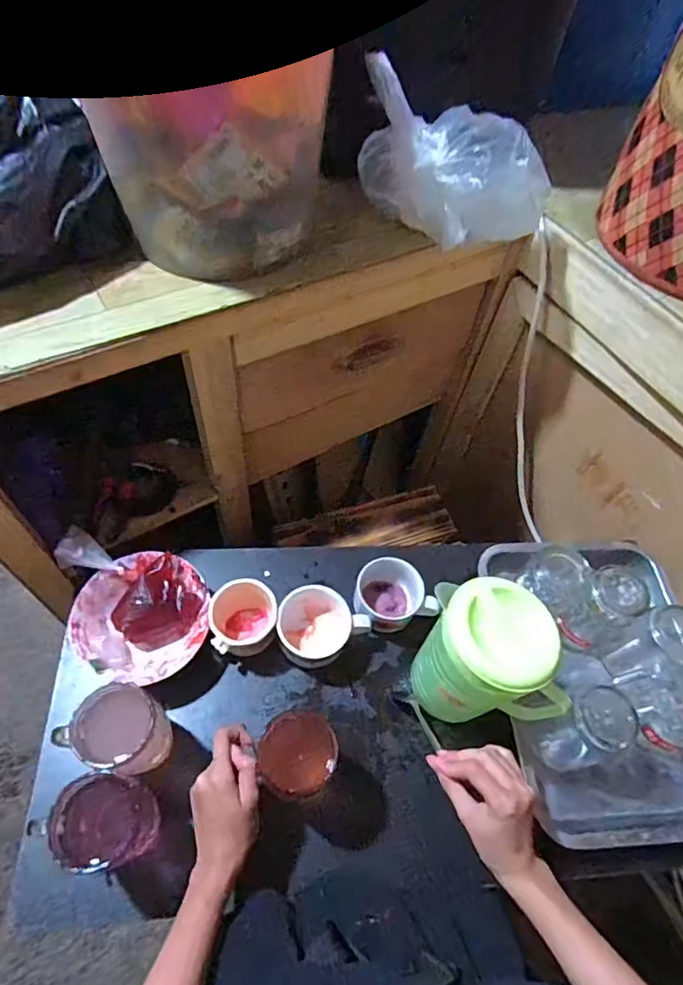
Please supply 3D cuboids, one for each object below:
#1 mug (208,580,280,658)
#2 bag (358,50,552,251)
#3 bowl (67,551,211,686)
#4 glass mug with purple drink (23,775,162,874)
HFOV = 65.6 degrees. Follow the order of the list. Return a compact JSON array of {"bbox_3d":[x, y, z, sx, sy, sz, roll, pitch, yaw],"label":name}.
[{"bbox_3d":[-0.115,0.153,0.635,0.076,0.077,0.073,2,59,-3],"label":"mug"},{"bbox_3d":[0.126,-0.360,0.584,0.215,0.127,0.093,17,59,6],"label":"bag"},{"bbox_3d":[-0.231,0.150,0.630,0.148,0.051,0.147,2,59,-3],"label":"bowl"},{"bbox_3d":[-0.223,0.308,0.495,0.074,0.106,0.072,2,59,-3],"label":"glass mug with purple drink"}]

